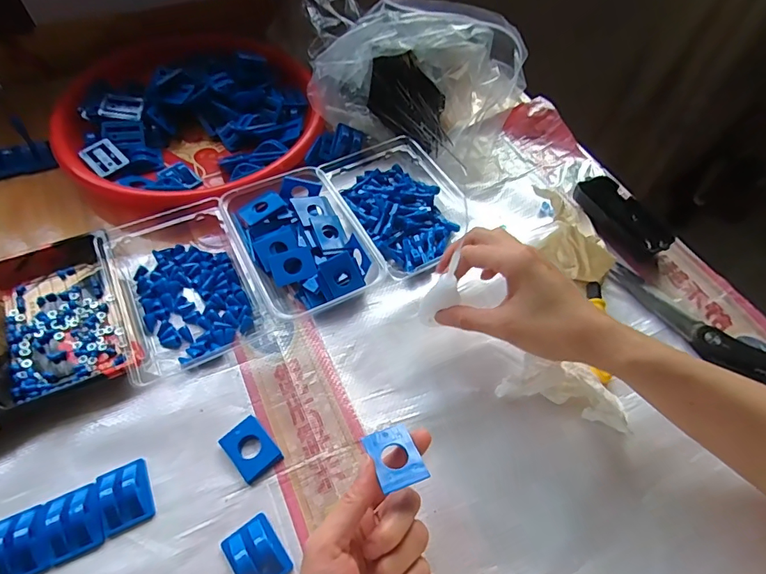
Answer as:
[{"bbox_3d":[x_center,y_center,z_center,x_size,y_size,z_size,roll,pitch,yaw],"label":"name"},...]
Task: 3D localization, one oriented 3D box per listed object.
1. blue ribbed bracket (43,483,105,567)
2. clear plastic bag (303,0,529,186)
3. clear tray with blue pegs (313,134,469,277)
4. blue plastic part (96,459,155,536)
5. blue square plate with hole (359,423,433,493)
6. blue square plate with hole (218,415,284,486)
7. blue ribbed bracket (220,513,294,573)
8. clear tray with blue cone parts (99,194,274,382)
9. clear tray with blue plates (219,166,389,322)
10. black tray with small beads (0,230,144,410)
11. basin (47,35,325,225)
[{"bbox_3d":[-0.215,0.162,0.317,0.035,0.011,0.044,-22,60,-16],"label":"blue ribbed bracket"},{"bbox_3d":[0.022,-0.256,0.540,0.274,0.104,0.154,21,58,11],"label":"clear plastic bag"},{"bbox_3d":[0.020,-0.095,0.491,0.131,0.034,0.183,-25,61,-18],"label":"clear tray with blue pegs"},{"bbox_3d":[-0.187,0.150,0.329,0.033,0.012,0.044,-22,60,-16],"label":"blue plastic part"},{"bbox_3d":[0.008,0.109,0.296,0.030,0.005,0.041,-17,45,-16],"label":"blue square plate with hole"},{"bbox_3d":[-0.103,0.126,0.356,0.032,0.006,0.044,-36,65,-23],"label":"blue square plate with hole"},{"bbox_3d":[-0.088,0.185,0.314,0.034,0.014,0.045,-32,63,-22],"label":"blue ribbed bracket"},{"bbox_3d":[-0.193,-0.015,0.428,0.118,0.027,0.188,-25,61,-18],"label":"clear tray with blue cone parts"},{"bbox_3d":[-0.082,-0.044,0.448,0.110,0.036,0.156,-25,61,-18],"label":"clear tray with blue plates"},{"bbox_3d":[-0.284,0.024,0.397,0.109,0.024,0.167,-25,61,-18],"label":"black tray with small beads"},{"bbox_3d":[-0.225,-0.203,0.534,0.287,0.054,0.273,-13,58,-11],"label":"basin"}]

